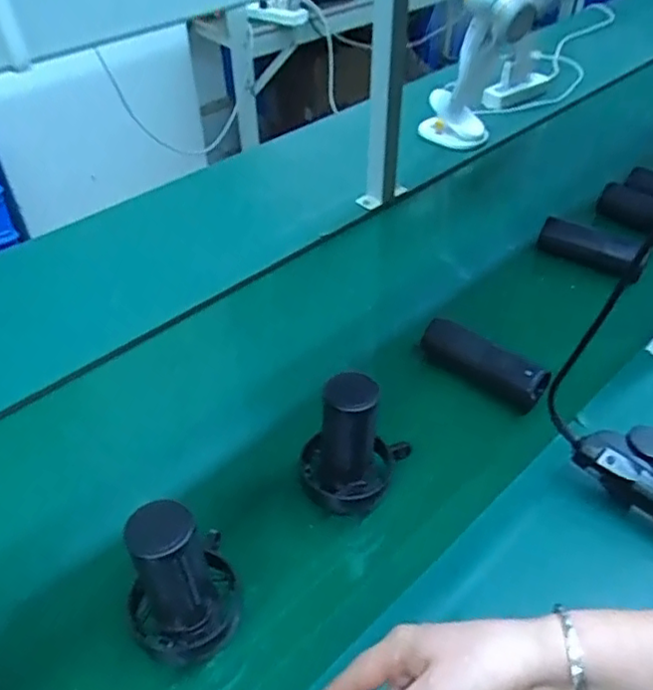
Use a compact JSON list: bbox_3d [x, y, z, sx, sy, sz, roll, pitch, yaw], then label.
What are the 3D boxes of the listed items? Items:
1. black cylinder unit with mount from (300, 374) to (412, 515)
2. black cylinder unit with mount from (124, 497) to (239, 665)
[{"bbox_3d":[0.032,0.098,0.633,0.112,0.132,0.072,-1,43,-2],"label":"black cylinder unit with mount"},{"bbox_3d":[-0.129,0.203,0.554,0.095,0.170,0.095,-19,46,-20],"label":"black cylinder unit with mount"}]

